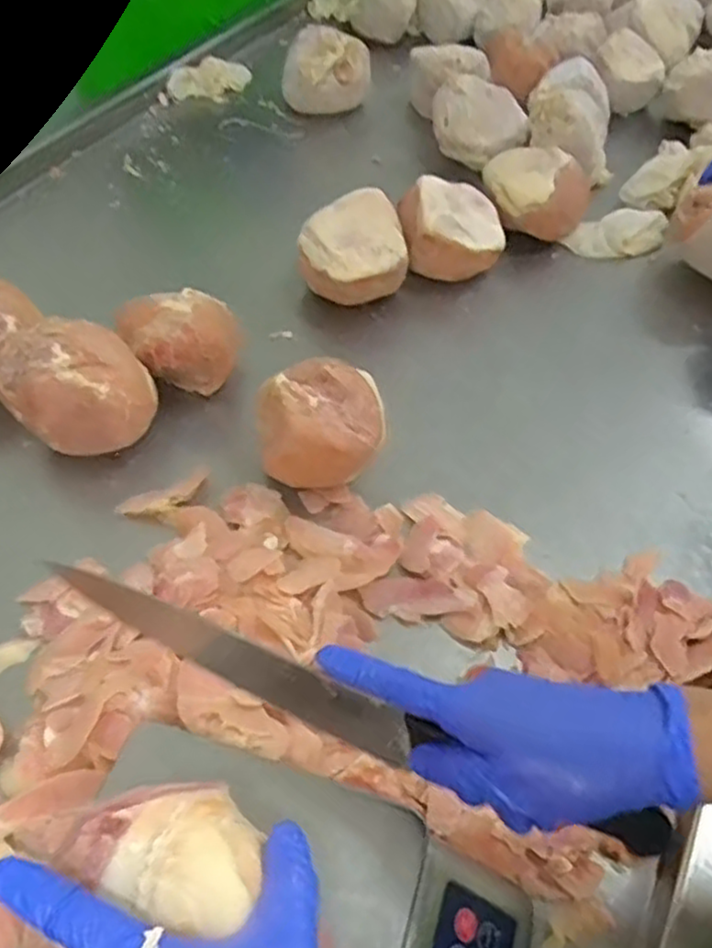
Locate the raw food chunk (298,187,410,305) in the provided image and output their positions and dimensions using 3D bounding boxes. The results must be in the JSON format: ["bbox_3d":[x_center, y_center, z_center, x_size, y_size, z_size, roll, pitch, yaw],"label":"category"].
[{"bbox_3d":[-0.002,-0.248,0.835,0.123,0.102,0.112,-1,52,-2],"label":"raw food chunk"}]

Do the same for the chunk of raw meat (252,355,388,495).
[{"bbox_3d":[-0.032,-0.037,0.665,0.110,0.100,0.100,-2,52,-3],"label":"chunk of raw meat"}]

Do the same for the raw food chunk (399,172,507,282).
[{"bbox_3d":[0.115,-0.296,0.878,0.128,0.079,0.107,6,52,3],"label":"raw food chunk"}]

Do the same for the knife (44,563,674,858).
[{"bbox_3d":[-0.016,0.127,0.400,0.342,0.056,0.012,22,54,13],"label":"knife"}]

